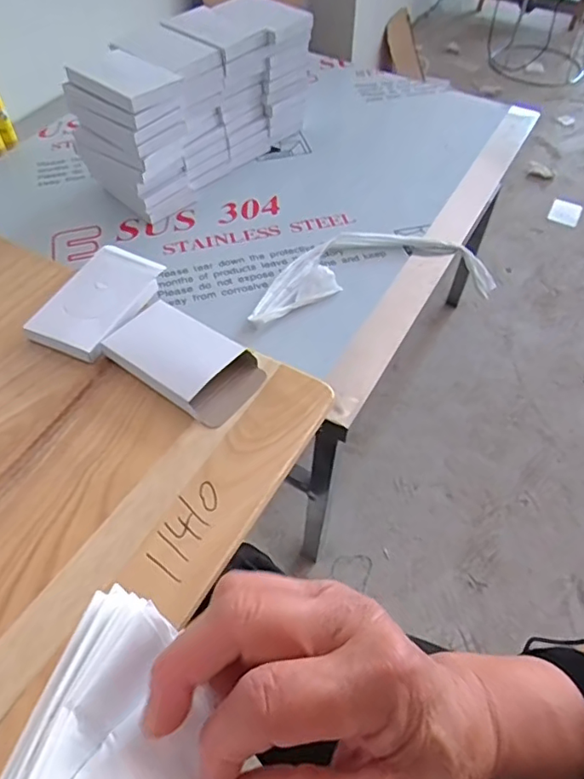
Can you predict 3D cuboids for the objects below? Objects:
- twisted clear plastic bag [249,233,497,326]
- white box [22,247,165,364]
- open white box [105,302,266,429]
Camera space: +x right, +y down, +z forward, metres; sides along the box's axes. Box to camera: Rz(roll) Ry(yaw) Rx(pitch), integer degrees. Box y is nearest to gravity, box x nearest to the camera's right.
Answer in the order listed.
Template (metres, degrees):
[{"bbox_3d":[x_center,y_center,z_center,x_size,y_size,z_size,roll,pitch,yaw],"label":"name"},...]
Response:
[{"bbox_3d":[0.107,-0.159,0.776,0.376,0.081,0.110,-19,55,-14],"label":"twisted clear plastic bag"},{"bbox_3d":[-0.211,-0.101,0.613,0.094,0.020,0.153,22,55,14],"label":"white box"},{"bbox_3d":[-0.109,-0.031,0.559,0.153,0.020,0.087,32,58,21],"label":"open white box"}]

